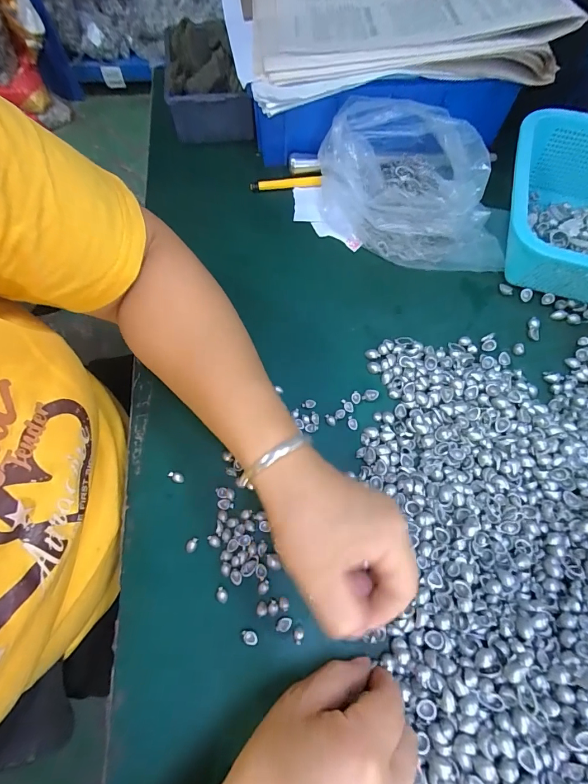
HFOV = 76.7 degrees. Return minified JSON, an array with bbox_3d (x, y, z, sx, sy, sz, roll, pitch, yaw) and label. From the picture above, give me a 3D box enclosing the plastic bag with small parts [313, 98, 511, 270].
[{"bbox_3d":[0.124,-0.209,0.380,0.188,0.075,0.149,-2,66,1],"label":"plastic bag with small parts"}]

